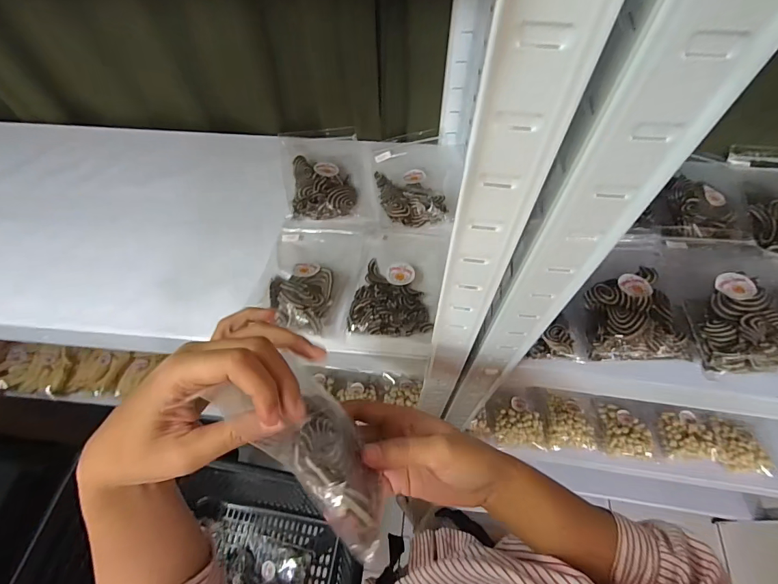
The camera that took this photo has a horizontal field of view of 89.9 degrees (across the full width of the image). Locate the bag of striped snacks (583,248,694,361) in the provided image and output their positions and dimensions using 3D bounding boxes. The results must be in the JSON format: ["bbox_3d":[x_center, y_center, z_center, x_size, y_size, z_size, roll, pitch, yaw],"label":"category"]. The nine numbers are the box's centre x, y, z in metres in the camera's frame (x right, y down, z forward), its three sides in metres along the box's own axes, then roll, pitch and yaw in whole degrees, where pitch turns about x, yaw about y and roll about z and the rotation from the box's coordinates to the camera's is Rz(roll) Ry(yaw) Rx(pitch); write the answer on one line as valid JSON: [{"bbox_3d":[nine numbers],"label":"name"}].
[{"bbox_3d":[0.236,0.010,0.373,0.093,0.034,0.126,15,63,11],"label":"bag of striped snacks"}]

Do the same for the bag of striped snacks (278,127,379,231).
[{"bbox_3d":[-0.074,-0.144,0.476,0.108,0.024,0.157,-9,61,-2],"label":"bag of striped snacks"}]

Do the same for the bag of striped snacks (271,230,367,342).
[{"bbox_3d":[-0.083,-0.018,0.403,0.092,0.023,0.130,5,54,8],"label":"bag of striped snacks"}]

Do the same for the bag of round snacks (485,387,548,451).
[{"bbox_3d":[0.238,0.228,0.719,0.103,0.052,0.116,-1,61,2],"label":"bag of round snacks"}]

